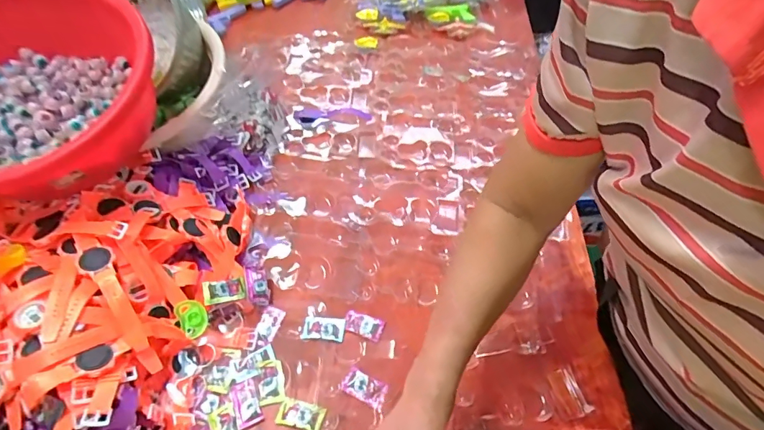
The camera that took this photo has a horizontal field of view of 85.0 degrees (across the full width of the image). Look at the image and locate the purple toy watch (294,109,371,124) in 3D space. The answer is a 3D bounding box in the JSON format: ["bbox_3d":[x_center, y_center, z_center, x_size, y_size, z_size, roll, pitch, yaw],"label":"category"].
[{"bbox_3d":[-0.097,-0.186,0.775,0.149,0.015,0.052,2,54,0],"label":"purple toy watch"}]

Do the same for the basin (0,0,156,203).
[{"bbox_3d":[-0.465,-0.160,0.547,0.296,0.163,0.343,-34,58,-22],"label":"basin"}]

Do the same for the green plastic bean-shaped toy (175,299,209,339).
[{"bbox_3d":[-0.232,0.126,0.512,0.032,0.007,0.045,-31,92,-31],"label":"green plastic bean-shaped toy"}]

